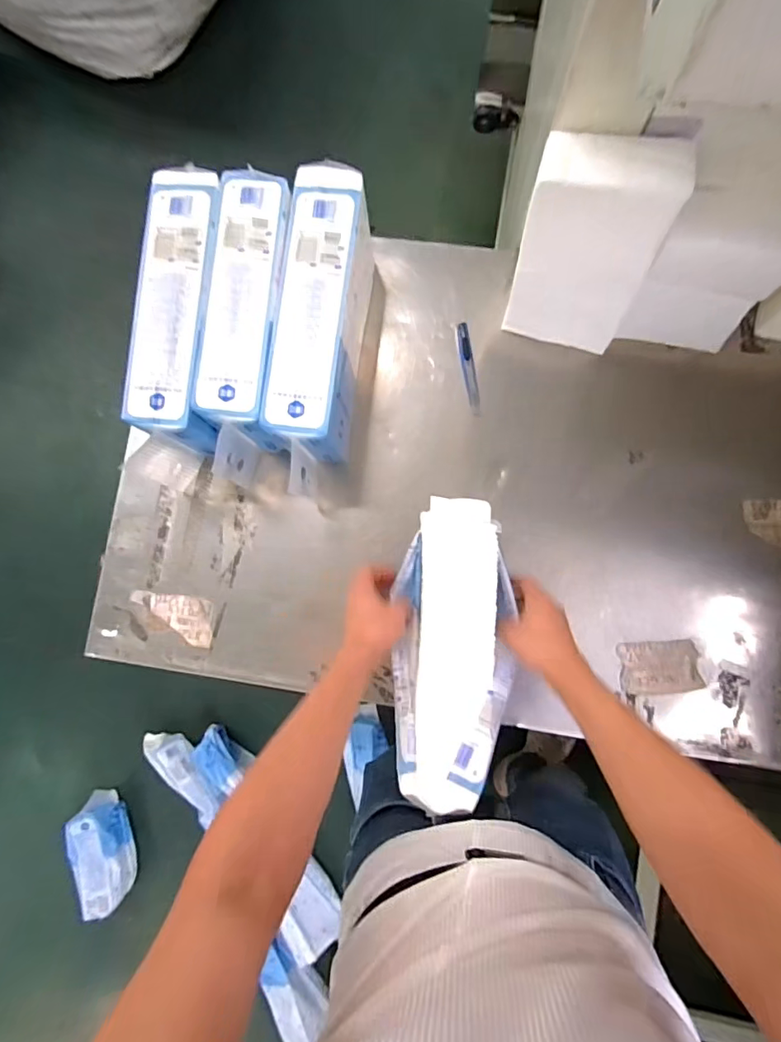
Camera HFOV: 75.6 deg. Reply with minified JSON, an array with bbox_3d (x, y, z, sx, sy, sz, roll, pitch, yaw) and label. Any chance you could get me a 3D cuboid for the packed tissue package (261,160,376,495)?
[{"bbox_3d":[-0.095,-0.249,0.705,0.097,0.149,0.406,7,85,4],"label":"packed tissue package"}]

